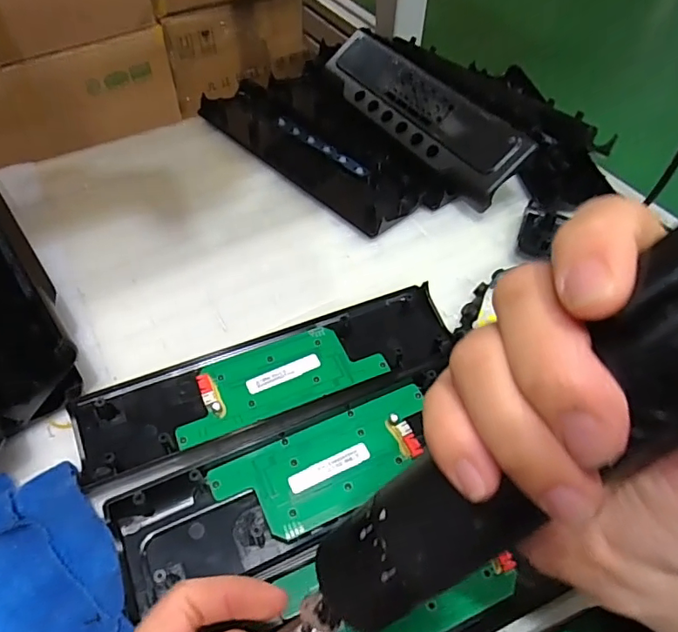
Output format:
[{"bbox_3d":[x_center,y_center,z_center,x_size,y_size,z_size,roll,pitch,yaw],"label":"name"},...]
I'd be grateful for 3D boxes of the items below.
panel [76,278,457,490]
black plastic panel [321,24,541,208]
[{"bbox_3d":[-0.043,0.036,0.334,0.237,0.023,0.067,-17,55,-14],"label":"panel"},{"bbox_3d":[0.068,-0.191,0.477,0.068,0.019,0.238,-47,59,12],"label":"black plastic panel"}]

